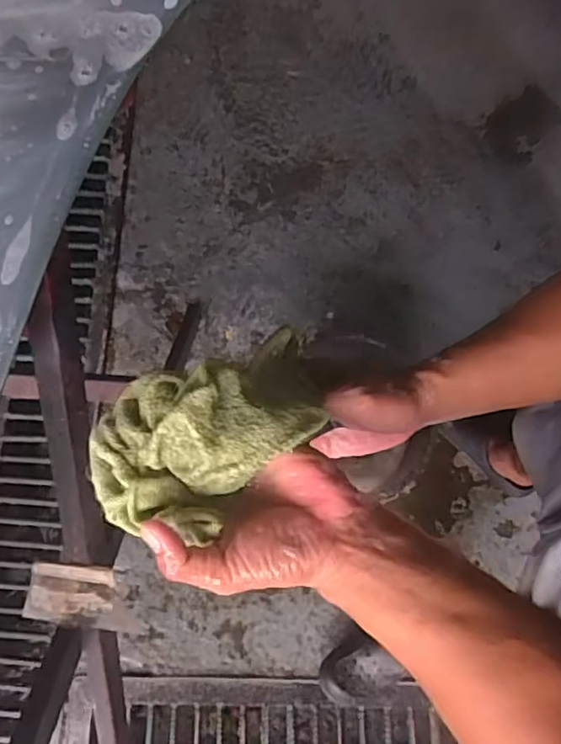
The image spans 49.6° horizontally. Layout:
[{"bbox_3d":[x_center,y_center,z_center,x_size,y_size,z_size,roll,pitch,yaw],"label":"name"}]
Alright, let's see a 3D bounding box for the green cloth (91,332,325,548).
[{"bbox_3d":[-0.043,0.039,0.376,0.150,0.078,0.103,-22,74,-5],"label":"green cloth"}]

